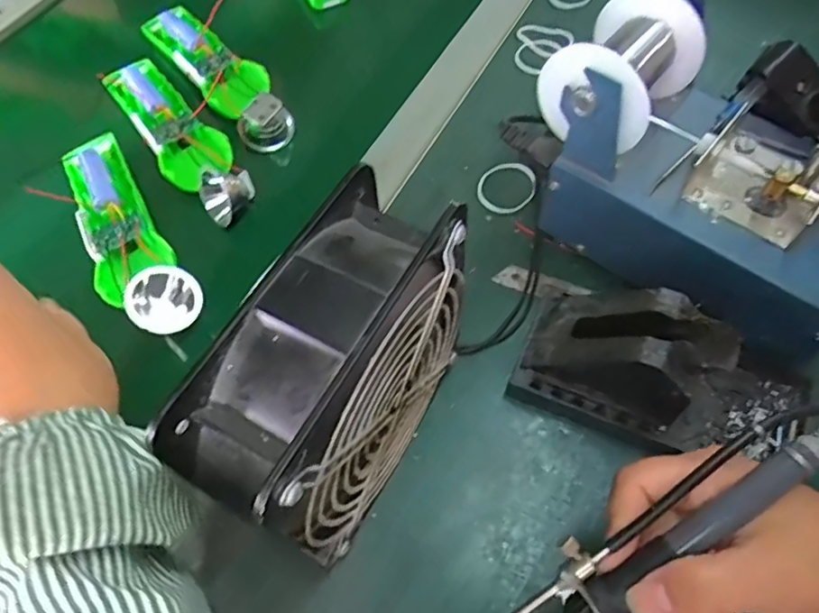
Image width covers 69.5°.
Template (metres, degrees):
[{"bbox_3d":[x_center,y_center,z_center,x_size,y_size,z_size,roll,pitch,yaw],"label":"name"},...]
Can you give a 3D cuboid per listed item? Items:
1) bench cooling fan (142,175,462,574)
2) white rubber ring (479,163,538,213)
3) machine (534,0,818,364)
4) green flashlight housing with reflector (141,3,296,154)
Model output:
[{"bbox_3d":[-0.028,0.039,0.286,0.064,0.152,0.147,24,63,16],"label":"bench cooling fan"},{"bbox_3d":[0.070,-0.089,0.434,0.039,0.009,0.045,34,66,19],"label":"white rubber ring"},{"bbox_3d":[0.184,-0.083,0.353,0.201,0.132,0.129,39,68,21],"label":"machine"},{"bbox_3d":[-0.168,-0.207,0.512,0.052,0.038,0.198,-34,65,-17],"label":"green flashlight housing with reflector"}]

